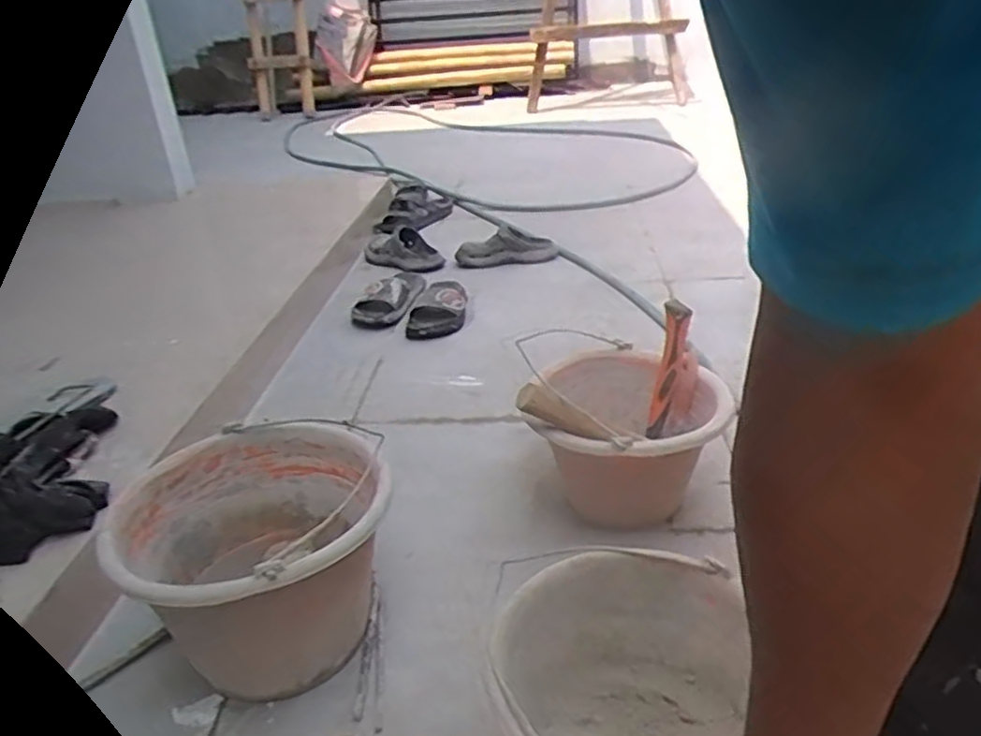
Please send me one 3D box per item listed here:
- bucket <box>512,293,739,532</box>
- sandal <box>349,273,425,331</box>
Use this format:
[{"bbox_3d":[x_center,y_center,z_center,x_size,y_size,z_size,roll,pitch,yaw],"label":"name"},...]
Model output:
[{"bbox_3d":[0.180,0.072,0.951,0.245,0.231,0.260,1,27,9],"label":"bucket"},{"bbox_3d":[-0.232,-0.159,1.666,0.107,0.055,0.281,0,27,15],"label":"sandal"}]

